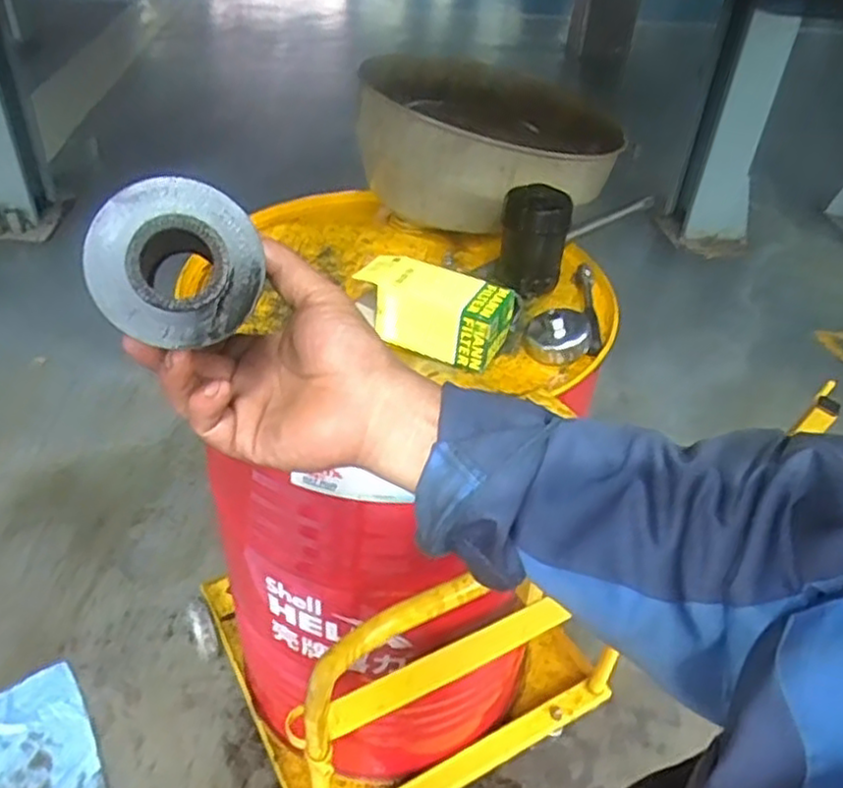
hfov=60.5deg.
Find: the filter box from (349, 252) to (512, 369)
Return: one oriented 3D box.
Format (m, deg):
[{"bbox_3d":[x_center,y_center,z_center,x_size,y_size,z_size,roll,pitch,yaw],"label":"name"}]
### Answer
[{"bbox_3d":[0.017,-0.101,0.874,0.173,0.084,0.073,18,41,16],"label":"filter box"}]

